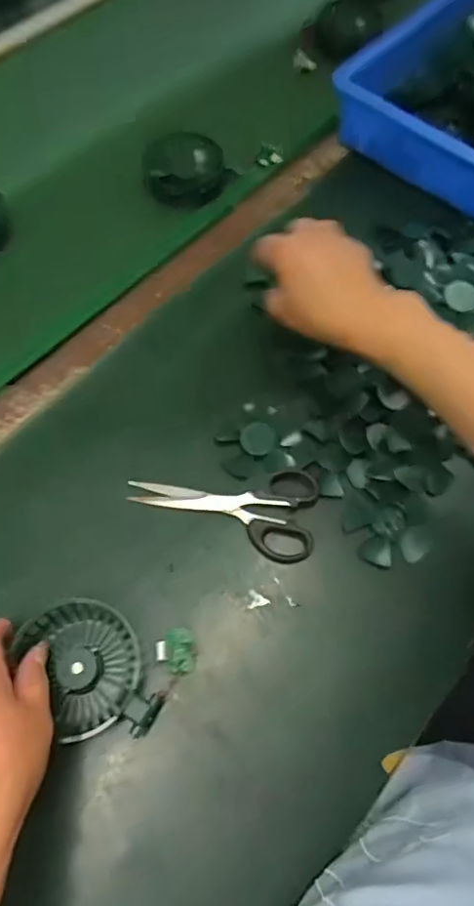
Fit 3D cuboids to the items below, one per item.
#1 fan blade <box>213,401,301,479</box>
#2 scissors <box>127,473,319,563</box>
[{"bbox_3d":[0.020,-0.012,0.474,0.068,0.011,0.062,-11,66,-6],"label":"fan blade"},{"bbox_3d":[-0.010,0.044,0.451,0.150,0.004,0.076,7,66,3],"label":"scissors"}]

